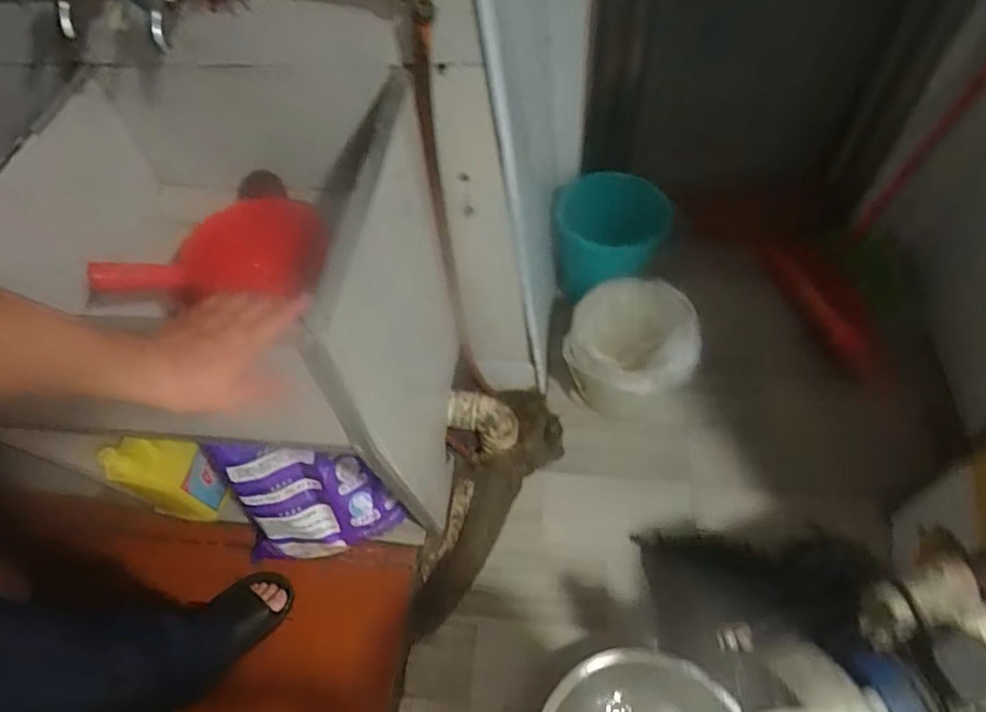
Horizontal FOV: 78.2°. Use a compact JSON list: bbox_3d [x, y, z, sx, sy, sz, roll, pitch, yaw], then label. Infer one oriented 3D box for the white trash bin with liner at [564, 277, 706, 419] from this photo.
[{"bbox_3d":[0.308,-0.002,1.351,0.253,0.221,0.267,14,58,13],"label":"white trash bin with liner"}]

